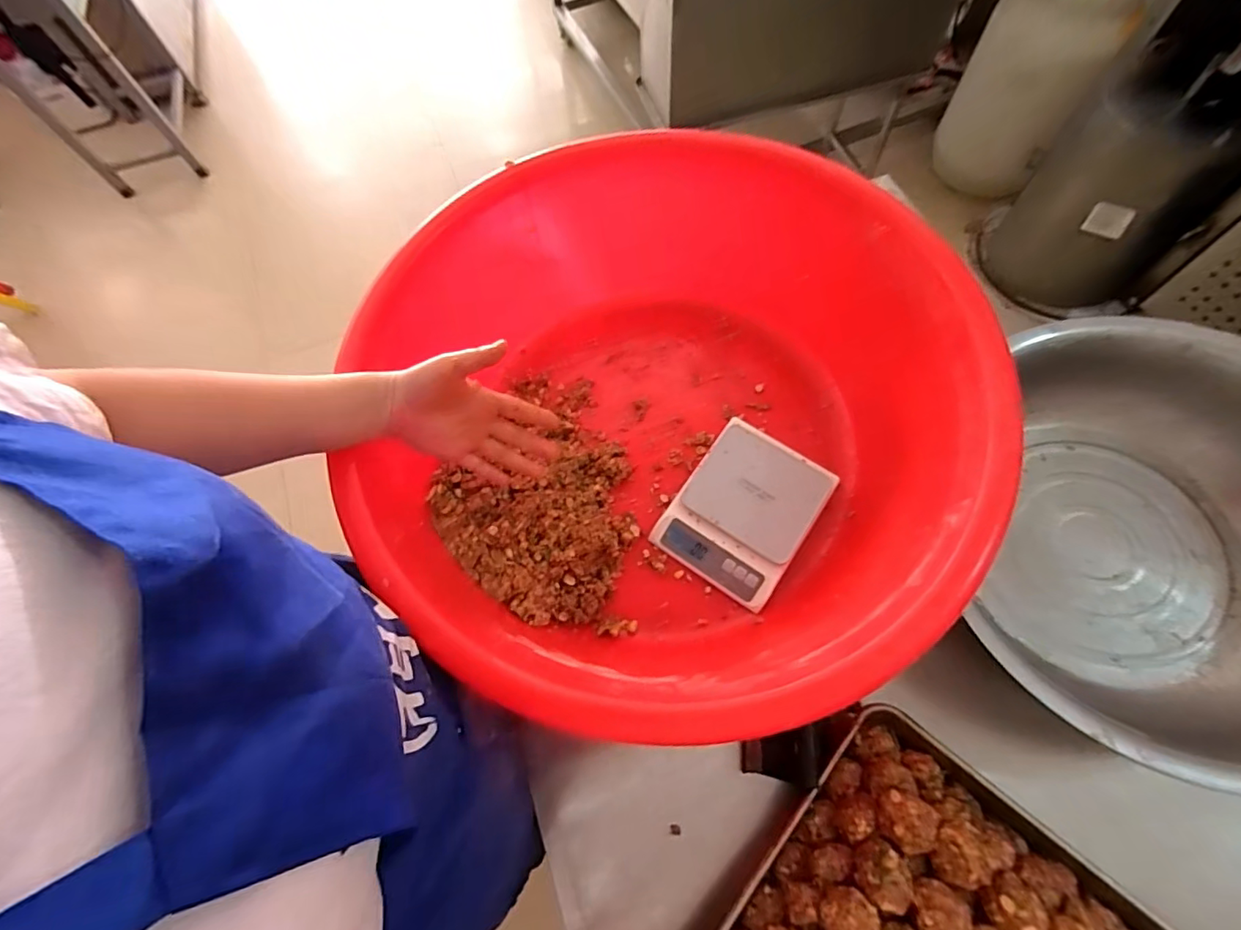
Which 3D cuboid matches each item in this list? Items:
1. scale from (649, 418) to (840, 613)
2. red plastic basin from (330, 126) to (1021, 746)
[{"bbox_3d":[0.144,0.050,0.625,0.144,0.033,0.182,32,71,17],"label":"scale"},{"bbox_3d":[0.042,-0.052,0.595,0.598,0.195,0.606,-2,65,2],"label":"red plastic basin"}]

